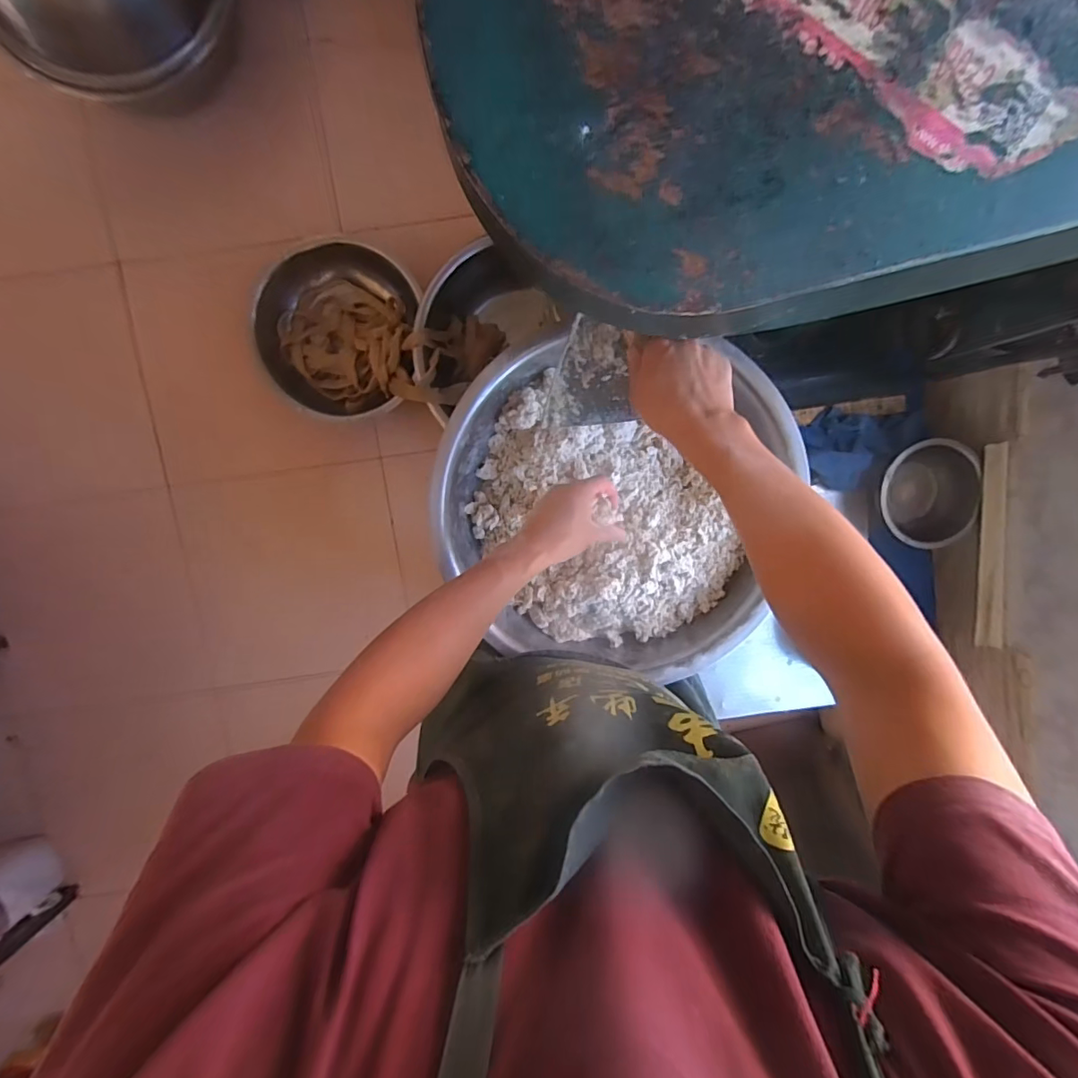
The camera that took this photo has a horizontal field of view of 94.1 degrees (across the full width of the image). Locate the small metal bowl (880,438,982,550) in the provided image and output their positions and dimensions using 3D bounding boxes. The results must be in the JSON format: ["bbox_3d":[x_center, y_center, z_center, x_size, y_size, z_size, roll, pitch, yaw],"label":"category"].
[{"bbox_3d":[0.685,-0.080,0.908,0.170,0.066,0.192,-2,97,-2],"label":"small metal bowl"}]

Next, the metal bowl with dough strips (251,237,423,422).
[{"bbox_3d":[-0.514,-0.534,1.343,0.402,0.210,0.405,0,97,-2],"label":"metal bowl with dough strips"}]

